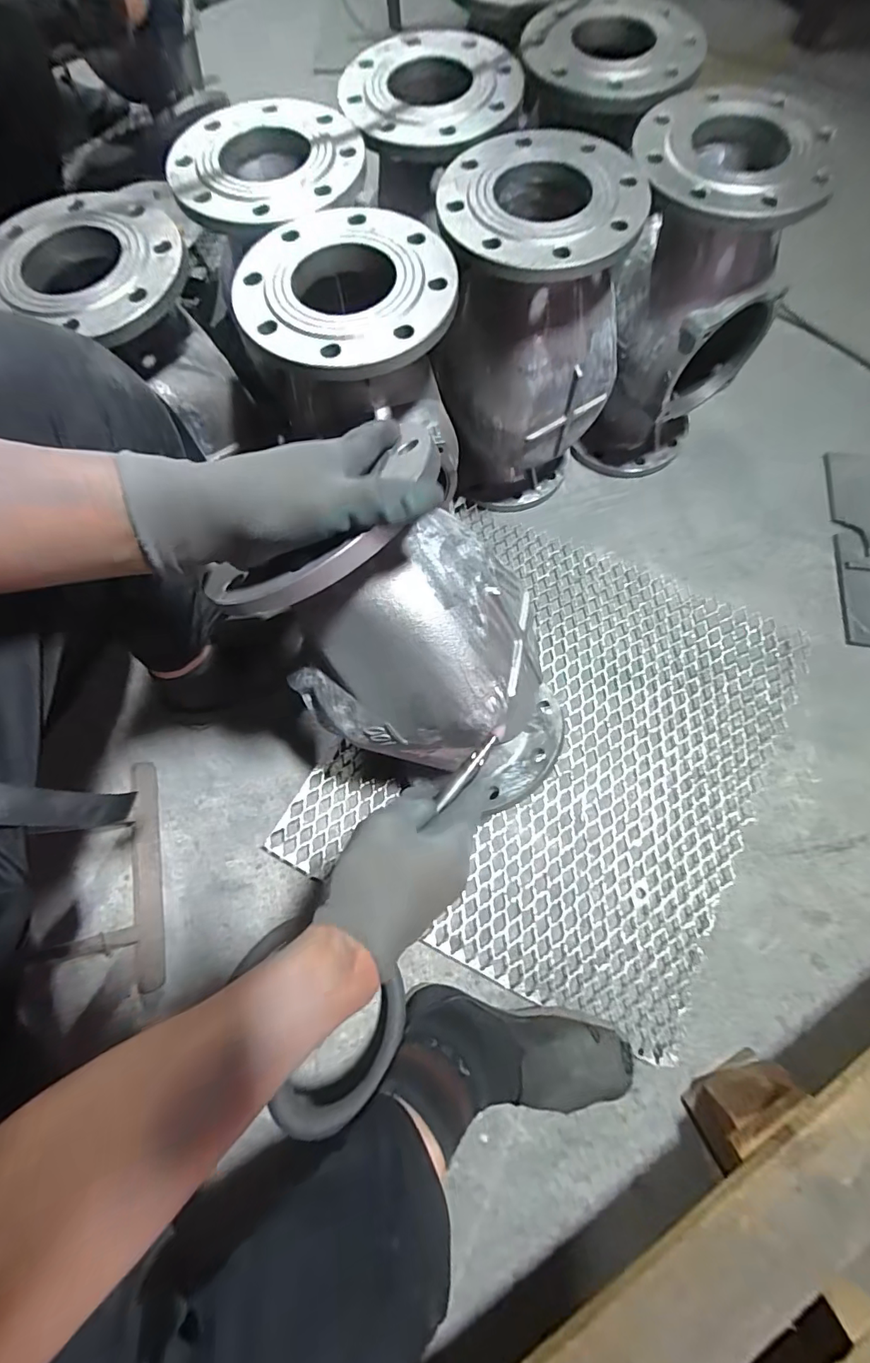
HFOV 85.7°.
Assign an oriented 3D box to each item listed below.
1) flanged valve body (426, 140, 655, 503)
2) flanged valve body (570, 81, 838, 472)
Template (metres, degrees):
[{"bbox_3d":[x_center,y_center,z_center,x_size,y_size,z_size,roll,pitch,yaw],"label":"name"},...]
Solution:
[{"bbox_3d":[0.113,-0.426,0.642,0.209,0.359,0.209,-1,73,2],"label":"flanged valve body"},{"bbox_3d":[0.328,-0.492,0.662,0.221,0.370,0.189,31,77,11],"label":"flanged valve body"}]

